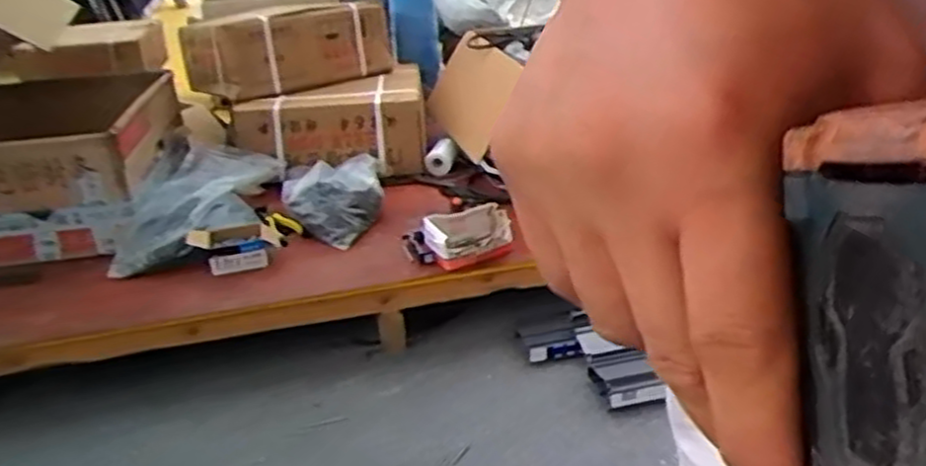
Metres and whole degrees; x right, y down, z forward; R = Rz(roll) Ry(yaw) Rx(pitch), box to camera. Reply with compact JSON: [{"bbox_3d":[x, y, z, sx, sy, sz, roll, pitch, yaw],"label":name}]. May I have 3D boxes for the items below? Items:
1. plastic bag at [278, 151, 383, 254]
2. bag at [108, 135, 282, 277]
[{"bbox_3d":[-0.292,-0.082,1.731,0.214,0.111,0.317,-5,27,-2],"label":"plastic bag"},{"bbox_3d":[-0.570,-0.088,1.698,0.229,0.118,0.501,-2,27,6],"label":"bag"}]

